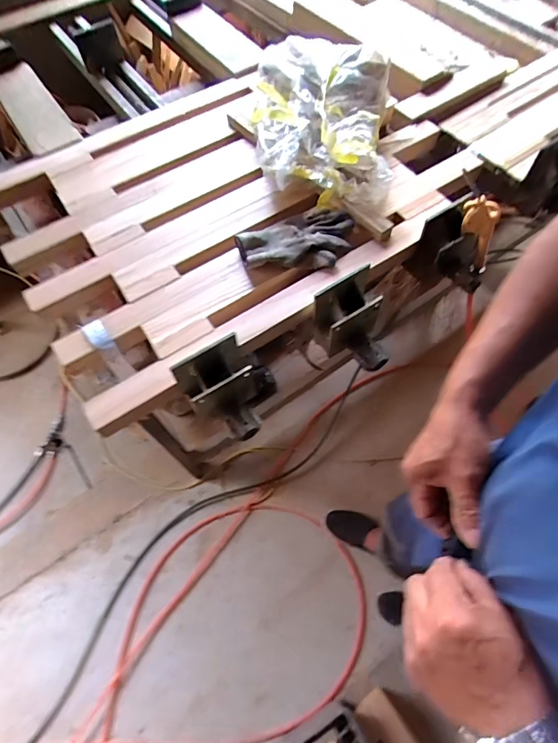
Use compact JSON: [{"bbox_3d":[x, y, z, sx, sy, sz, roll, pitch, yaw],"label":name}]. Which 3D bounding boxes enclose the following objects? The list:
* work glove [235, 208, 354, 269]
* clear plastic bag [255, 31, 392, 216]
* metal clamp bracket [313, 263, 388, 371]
[{"bbox_3d":[0.029,-0.230,0.721,0.201,0.031,0.111,-4,63,1],"label":"work glove"},{"bbox_3d":[0.084,-0.442,0.752,0.247,0.143,0.308,-2,63,2],"label":"clear plastic bag"},{"bbox_3d":[0.134,-0.079,0.679,0.123,0.109,0.126,-36,67,-14],"label":"metal clamp bracket"}]

